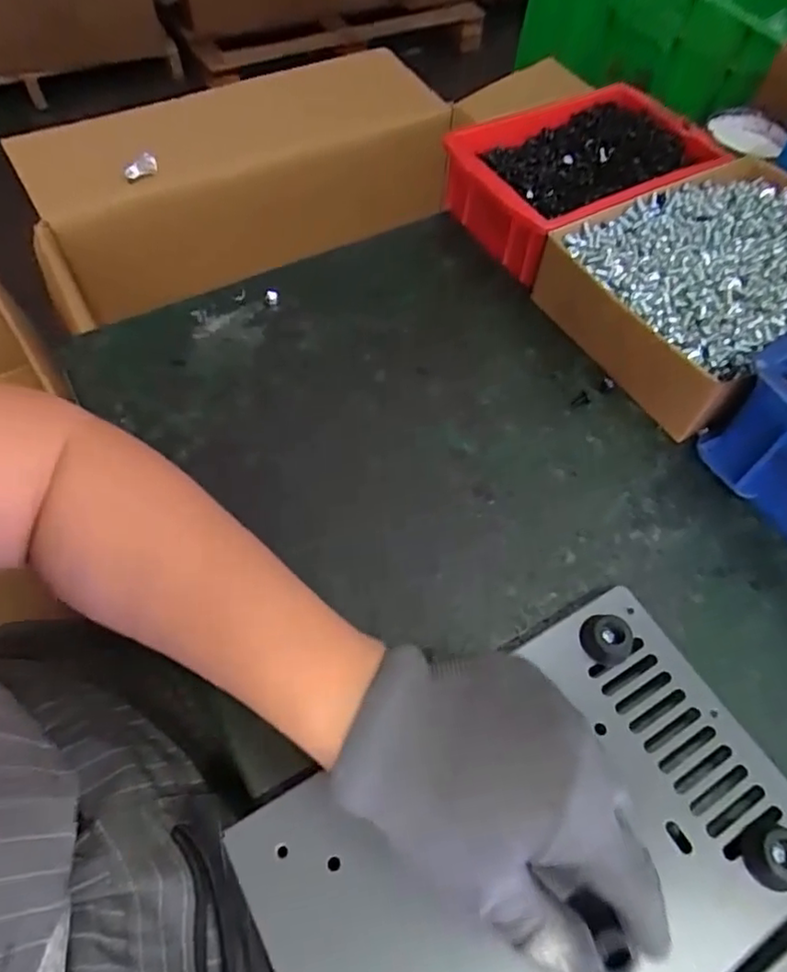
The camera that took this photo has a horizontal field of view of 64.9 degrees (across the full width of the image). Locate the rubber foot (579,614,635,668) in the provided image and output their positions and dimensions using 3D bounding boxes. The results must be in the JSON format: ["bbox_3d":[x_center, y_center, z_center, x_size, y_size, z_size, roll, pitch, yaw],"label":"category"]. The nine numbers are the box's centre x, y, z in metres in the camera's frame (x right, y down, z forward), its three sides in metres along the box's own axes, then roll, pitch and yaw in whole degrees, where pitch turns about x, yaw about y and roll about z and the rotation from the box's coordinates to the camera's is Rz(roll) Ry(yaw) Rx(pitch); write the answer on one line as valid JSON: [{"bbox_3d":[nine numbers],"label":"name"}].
[{"bbox_3d":[0.107,0.077,0.309,0.020,0.015,0.025,-34,65,-23],"label":"rubber foot"}]

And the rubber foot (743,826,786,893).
[{"bbox_3d":[0.163,0.158,0.262,0.021,0.016,0.022,-12,59,-12],"label":"rubber foot"}]

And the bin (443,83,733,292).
[{"bbox_3d":[0.148,-0.252,0.508,0.193,0.065,0.140,-27,63,-20],"label":"bin"}]

